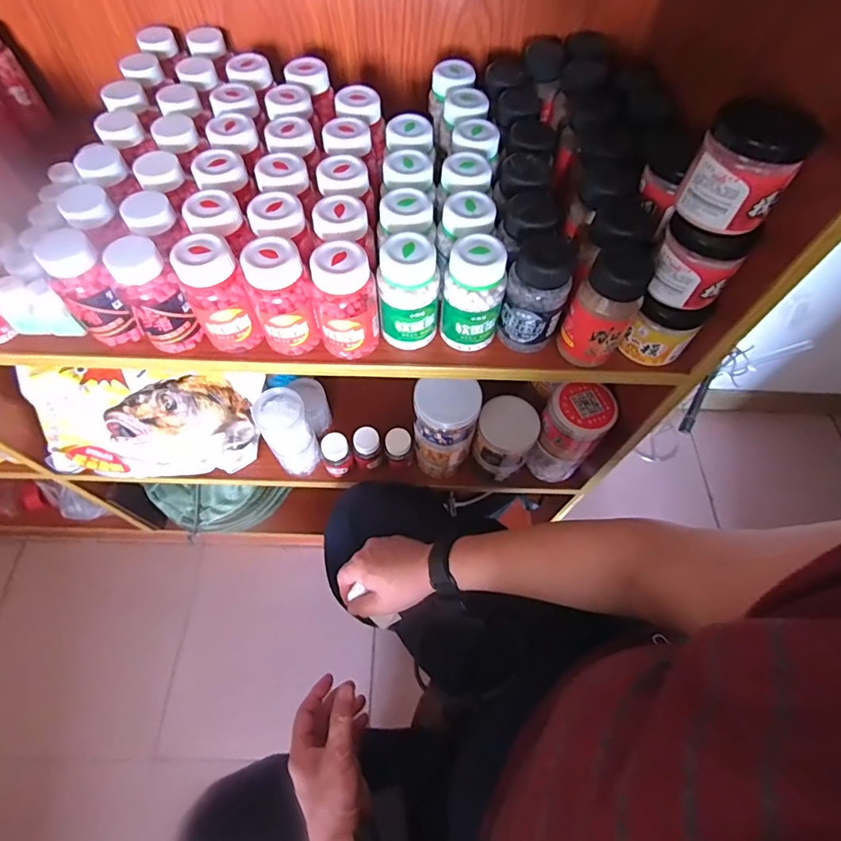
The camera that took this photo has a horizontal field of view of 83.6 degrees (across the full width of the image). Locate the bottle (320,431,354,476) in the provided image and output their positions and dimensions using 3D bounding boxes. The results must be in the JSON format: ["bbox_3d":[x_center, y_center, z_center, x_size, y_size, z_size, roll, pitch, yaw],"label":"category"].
[{"bbox_3d":[-0.122,0.050,0.686,0.042,0.069,0.038,-20,65,-12],"label":"bottle"}]

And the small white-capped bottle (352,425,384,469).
[{"bbox_3d":[-0.077,0.040,0.686,0.039,0.063,0.039,1,63,-1],"label":"small white-capped bottle"}]

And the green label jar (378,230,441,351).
[{"bbox_3d":[-0.009,-0.108,0.415,0.050,0.102,0.043,2,63,0],"label":"green label jar"}]

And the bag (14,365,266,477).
[{"bbox_3d":[-0.386,-0.001,0.663,0.322,0.170,0.077,1,23,6],"label":"bag"}]

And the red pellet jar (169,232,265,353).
[{"bbox_3d":[-0.174,-0.105,0.408,0.049,0.097,0.043,-30,67,-16],"label":"red pellet jar"}]

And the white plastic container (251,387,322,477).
[{"bbox_3d":[-0.182,0.020,0.658,0.061,0.153,0.056,-20,65,-12],"label":"white plastic container"}]

